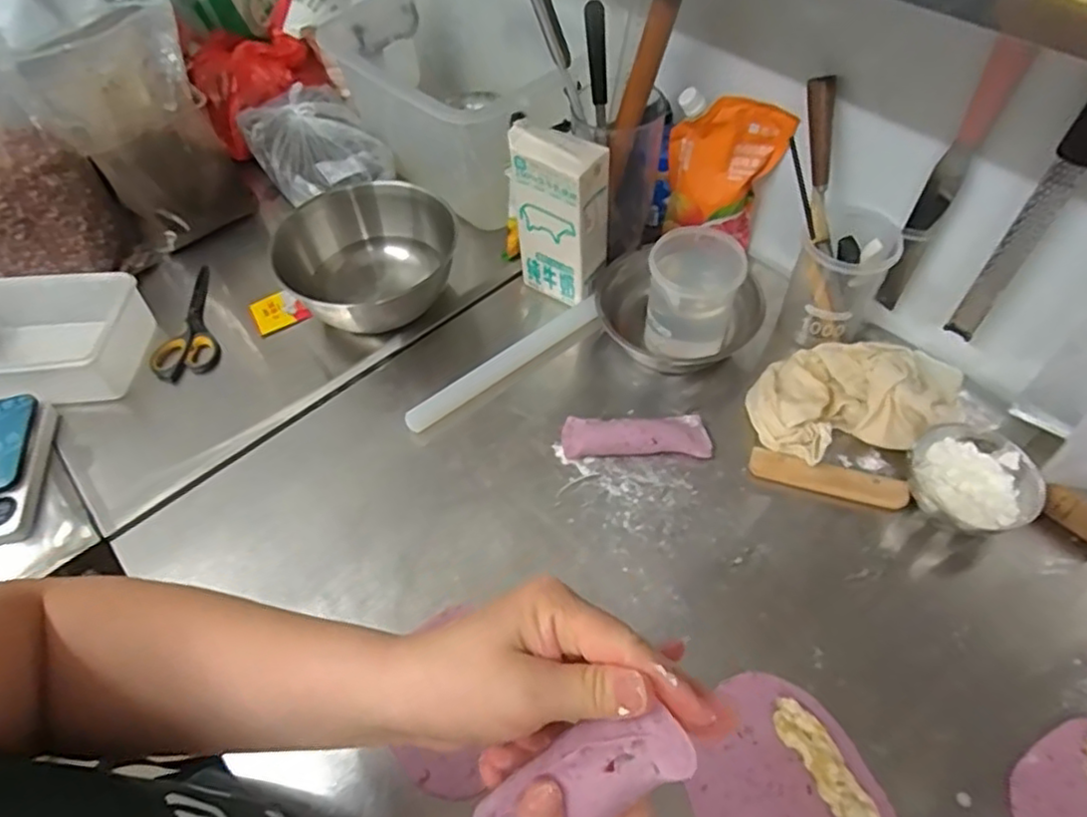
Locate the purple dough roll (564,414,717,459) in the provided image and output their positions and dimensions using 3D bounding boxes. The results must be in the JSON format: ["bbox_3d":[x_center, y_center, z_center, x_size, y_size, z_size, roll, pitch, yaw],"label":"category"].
[{"bbox_3d":[0.100,0.030,0.705,0.155,0.029,0.044,-1,54,4],"label":"purple dough roll"}]

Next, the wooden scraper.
[{"bbox_3d":[0.288,0.072,0.667,0.150,0.014,0.030,15,57,14],"label":"wooden scraper"}]

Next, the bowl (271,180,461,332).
[{"bbox_3d":[-0.208,-0.182,0.825,0.196,0.114,0.195,-2,54,3],"label":"bowl"}]

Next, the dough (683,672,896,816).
[{"bbox_3d":[0.188,0.297,0.512,0.135,0.019,0.164,-22,56,-11],"label":"dough"}]

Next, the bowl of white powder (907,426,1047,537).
[{"bbox_3d":[0.409,0.071,0.633,0.095,0.059,0.098,-2,54,3],"label":"bowl of white powder"}]

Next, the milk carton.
[{"bbox_3d":[0.019,-0.224,0.770,0.108,0.196,0.061,30,62,23],"label":"milk carton"}]

